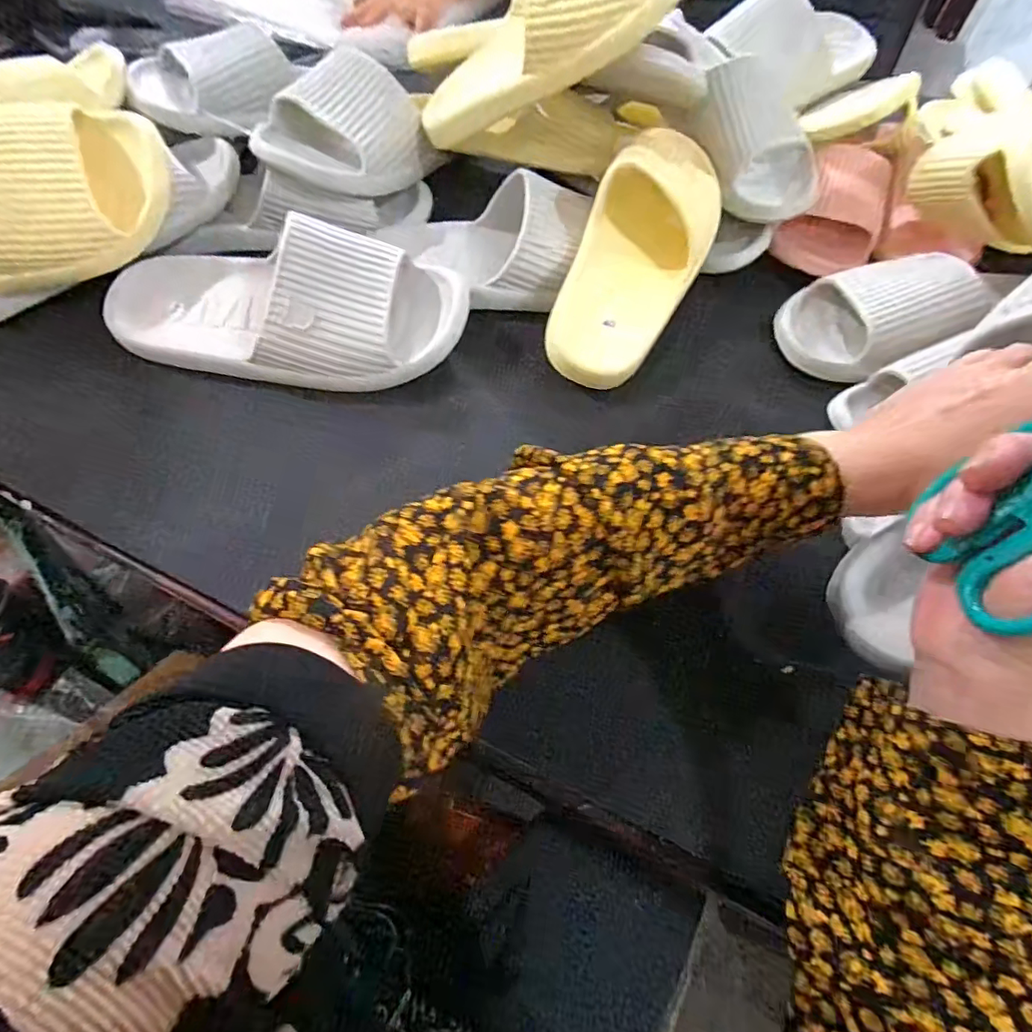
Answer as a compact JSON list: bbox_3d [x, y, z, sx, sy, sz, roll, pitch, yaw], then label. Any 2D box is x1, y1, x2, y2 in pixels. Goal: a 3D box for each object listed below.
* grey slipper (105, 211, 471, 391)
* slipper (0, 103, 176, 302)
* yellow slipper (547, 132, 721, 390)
[{"bbox_3d":[-0.177,-0.161,0.391,0.269,0.066,0.114,3,61,-1],"label":"grey slipper"},{"bbox_3d":[-0.391,-0.235,0.400,0.252,0.103,0.096,-13,61,7],"label":"slipper"},{"bbox_3d":[0.094,-0.211,0.425,0.102,0.065,0.251,25,87,11],"label":"yellow slipper"}]

